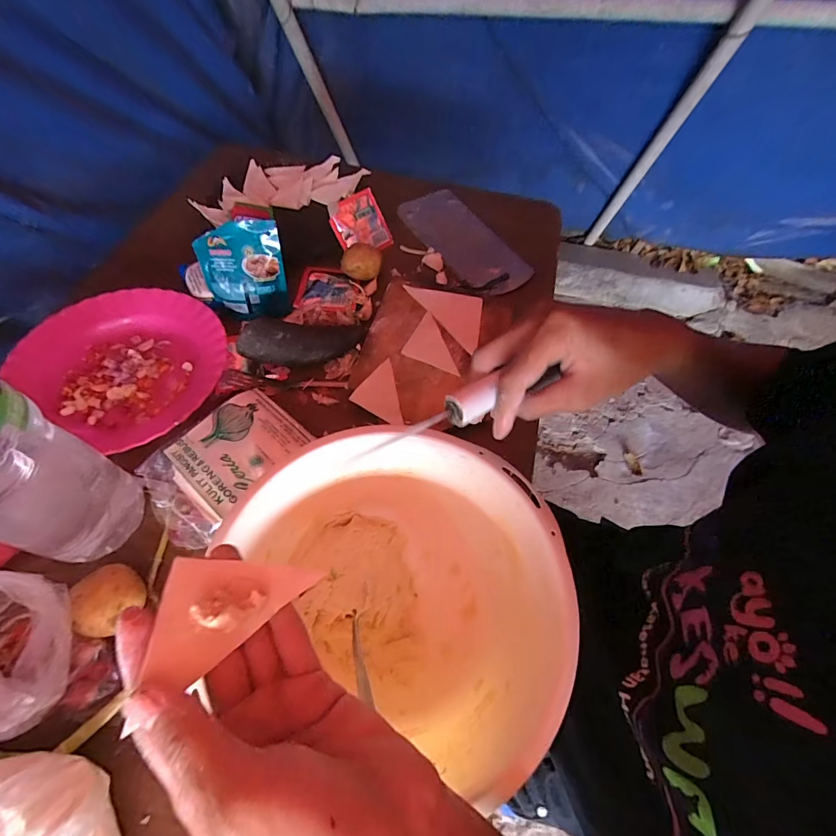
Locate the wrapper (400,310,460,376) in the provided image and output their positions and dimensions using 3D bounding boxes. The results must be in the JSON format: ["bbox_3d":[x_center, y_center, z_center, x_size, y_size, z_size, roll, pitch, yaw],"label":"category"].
[{"bbox_3d":[0.026,-0.092,0.493,0.067,0.004,0.073,22,61,9],"label":"wrapper"}]

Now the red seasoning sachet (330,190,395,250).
[{"bbox_3d":[-0.080,-0.265,0.573,0.076,0.076,0.015,-36,26,-19],"label":"red seasoning sachet"}]

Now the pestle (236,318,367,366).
[{"bbox_3d":[-0.129,-0.089,0.471,0.140,0.046,0.049,-12,61,-10],"label":"pestle"}]

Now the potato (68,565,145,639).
[{"bbox_3d":[-0.246,0.144,0.330,0.048,0.037,0.046,1,60,-2],"label":"potato"}]

